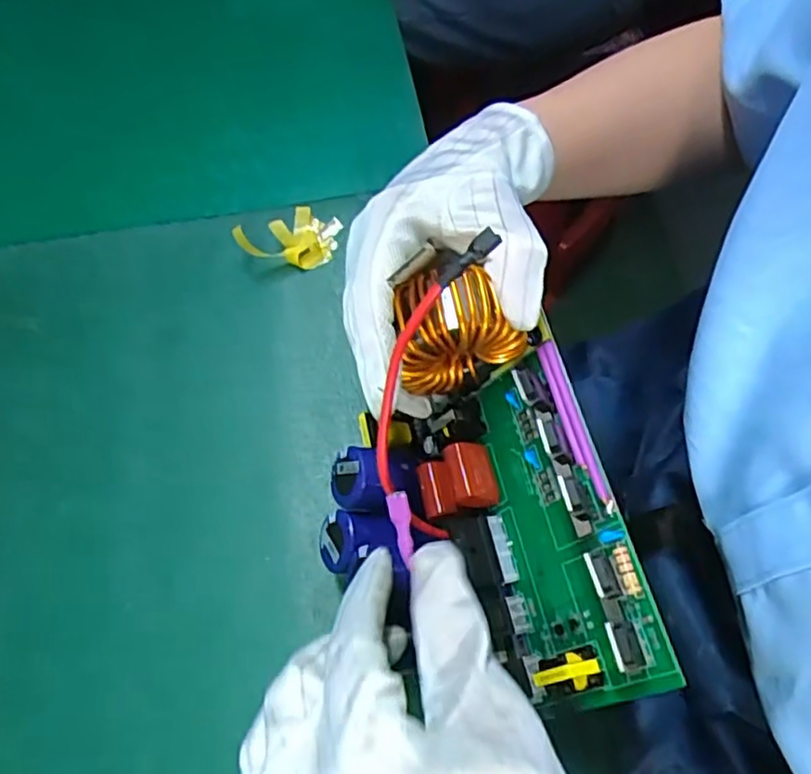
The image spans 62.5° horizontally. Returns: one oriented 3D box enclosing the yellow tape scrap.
[{"bbox_3d":[-0.079,-0.107,0.455,0.063,0.023,0.048,5,63,5],"label":"yellow tape scrap"}]

